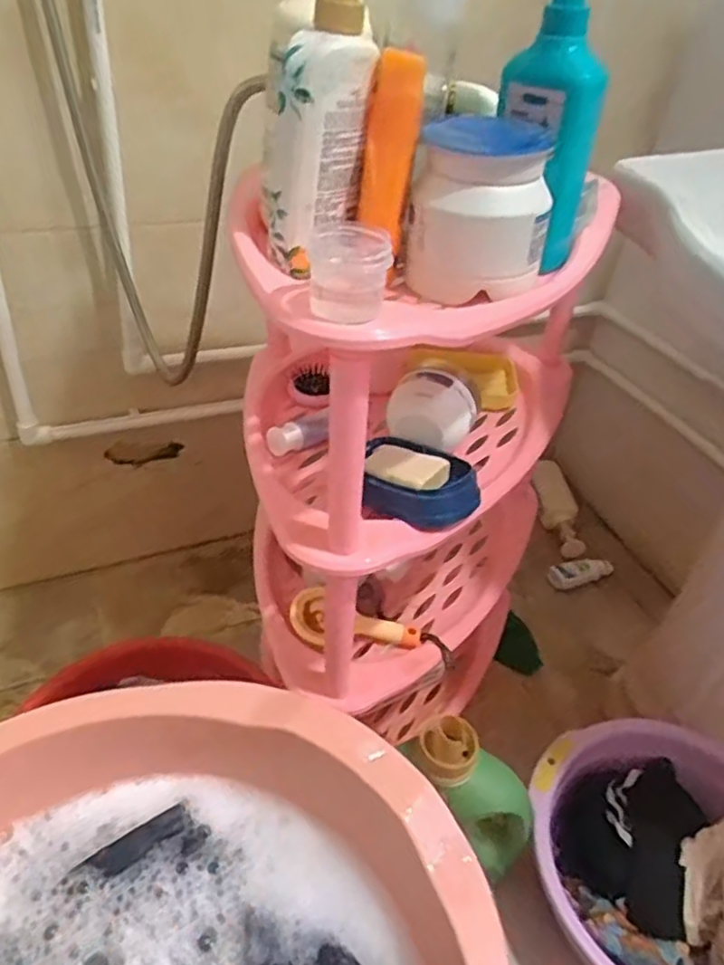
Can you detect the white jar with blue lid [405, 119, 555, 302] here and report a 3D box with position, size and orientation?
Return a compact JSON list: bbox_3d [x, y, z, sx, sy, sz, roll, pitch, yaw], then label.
[{"bbox_3d":[0.093,-0.214,0.550,0.112,0.118,0.109,11,41,4],"label":"white jar with blue lid"}]

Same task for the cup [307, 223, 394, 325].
[{"bbox_3d":[-0.008,-0.137,0.455,0.050,0.049,0.045,4,41,-3],"label":"cup"}]

